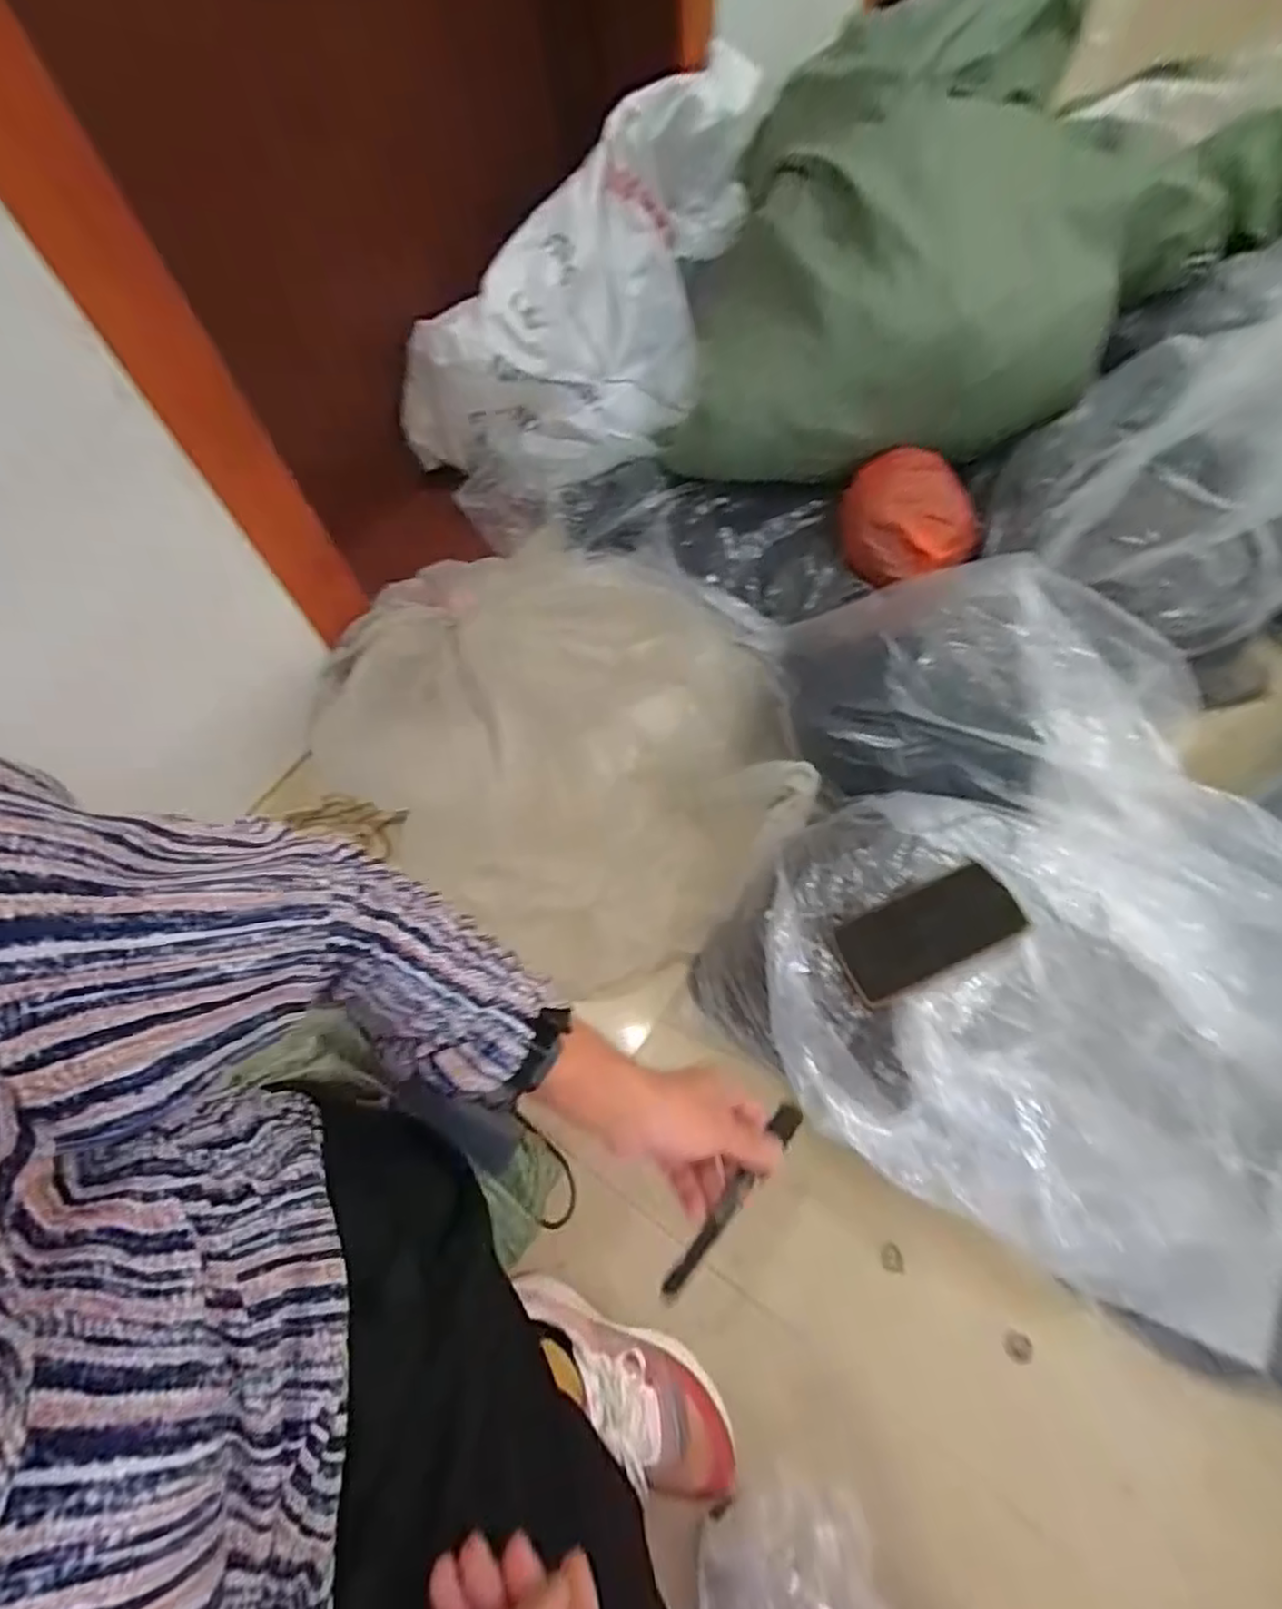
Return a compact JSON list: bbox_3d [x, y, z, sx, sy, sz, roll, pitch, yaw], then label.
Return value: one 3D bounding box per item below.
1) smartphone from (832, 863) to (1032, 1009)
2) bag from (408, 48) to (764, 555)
[{"bbox_3d":[0.252,0.113,0.600,0.155,0.006,0.071,-26,66,0],"label":"smartphone"},{"bbox_3d":[-0.058,-0.714,1.033,0.594,0.407,0.216,-35,68,-13],"label":"bag"}]

